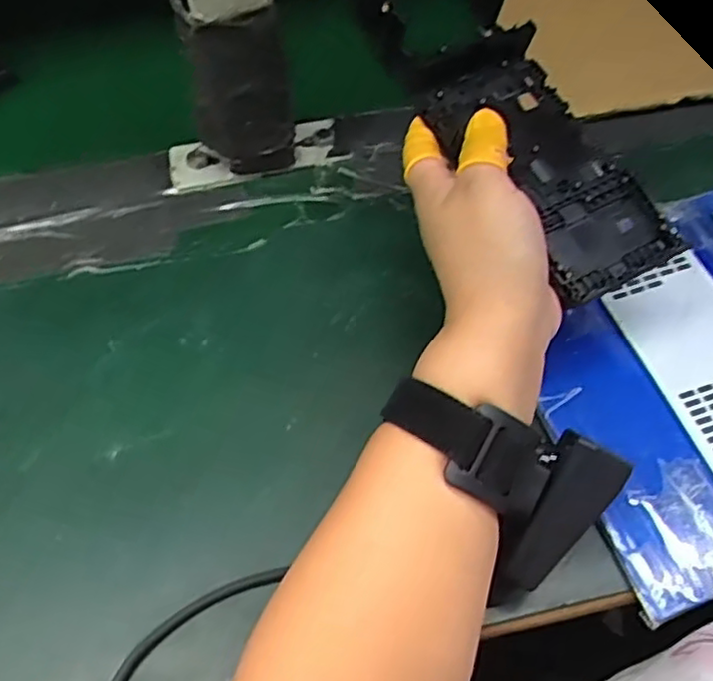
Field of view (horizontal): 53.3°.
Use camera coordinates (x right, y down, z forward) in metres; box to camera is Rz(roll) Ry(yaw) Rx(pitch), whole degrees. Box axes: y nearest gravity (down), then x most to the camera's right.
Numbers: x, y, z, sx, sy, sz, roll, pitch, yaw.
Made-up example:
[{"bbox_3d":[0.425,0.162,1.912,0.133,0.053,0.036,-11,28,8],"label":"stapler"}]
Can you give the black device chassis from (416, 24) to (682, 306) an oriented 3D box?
[{"bbox_3d":[0.094,-0.089,0.357,0.077,0.018,0.145,-25,73,-14],"label":"black device chassis"}]

